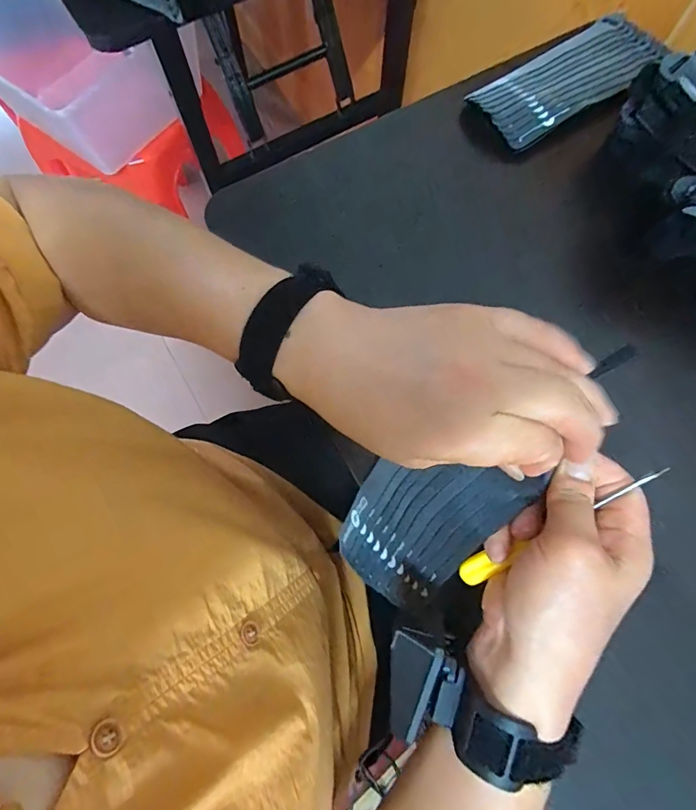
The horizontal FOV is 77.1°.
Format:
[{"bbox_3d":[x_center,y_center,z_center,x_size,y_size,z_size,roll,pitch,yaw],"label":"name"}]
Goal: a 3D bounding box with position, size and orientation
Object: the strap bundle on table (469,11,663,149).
[{"bbox_3d":[0.216,-0.320,0.427,0.190,0.012,0.078,-33,76,-6],"label":"strap bundle on table"}]

